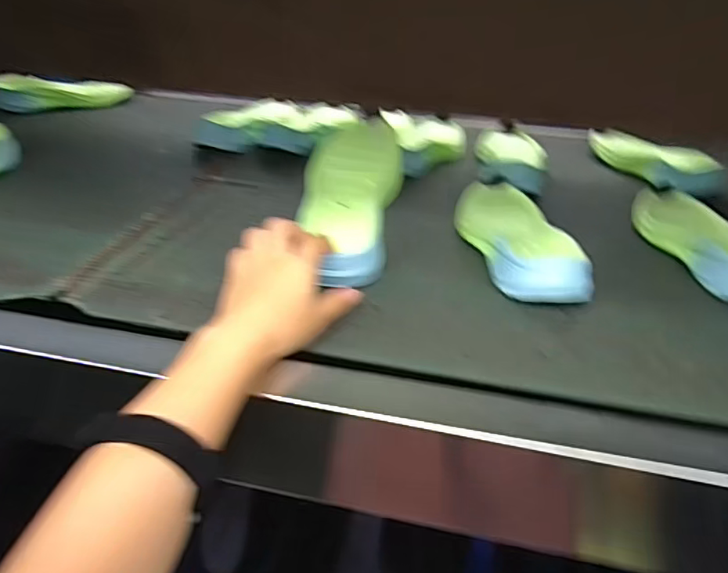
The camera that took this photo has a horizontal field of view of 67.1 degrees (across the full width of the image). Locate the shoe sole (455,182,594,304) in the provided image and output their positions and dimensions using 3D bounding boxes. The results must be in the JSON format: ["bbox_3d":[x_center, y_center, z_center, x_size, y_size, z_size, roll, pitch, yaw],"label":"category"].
[{"bbox_3d":[0.149,-0.058,0.562,0.091,0.034,0.231,1,33,1],"label":"shoe sole"}]

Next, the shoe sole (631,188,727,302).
[{"bbox_3d":[0.349,-0.060,0.572,0.083,0.035,0.241,1,33,1],"label":"shoe sole"}]

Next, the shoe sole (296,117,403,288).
[{"bbox_3d":[-0.012,-0.096,0.556,0.097,0.033,0.267,2,46,2],"label":"shoe sole"}]

